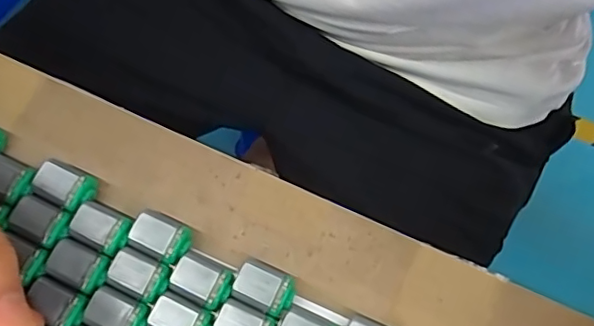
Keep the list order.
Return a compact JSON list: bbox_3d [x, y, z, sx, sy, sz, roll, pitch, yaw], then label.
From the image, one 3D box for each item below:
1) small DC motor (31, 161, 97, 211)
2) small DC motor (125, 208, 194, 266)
[{"bbox_3d":[-0.111,0.012,0.273,0.028,0.015,0.018,22,75,7],"label":"small DC motor"},{"bbox_3d":[-0.063,0.035,0.266,0.027,0.015,0.019,24,75,8],"label":"small DC motor"}]

